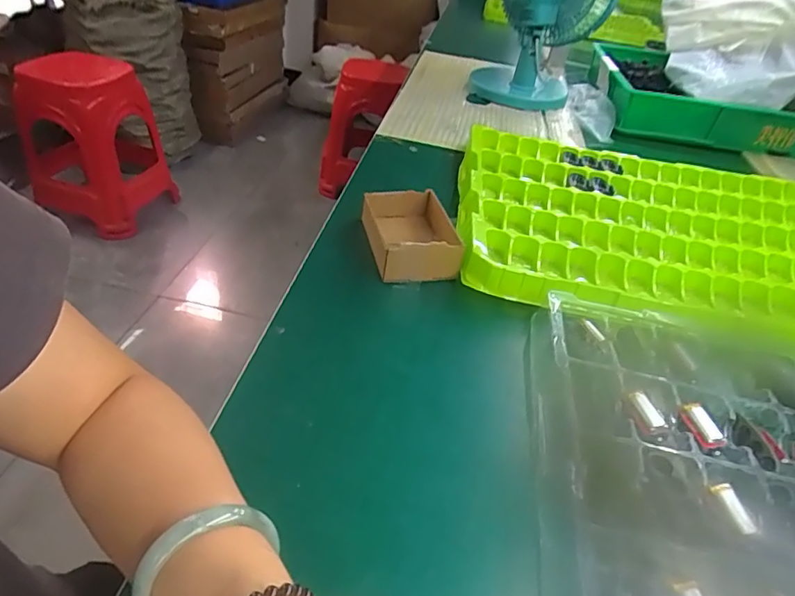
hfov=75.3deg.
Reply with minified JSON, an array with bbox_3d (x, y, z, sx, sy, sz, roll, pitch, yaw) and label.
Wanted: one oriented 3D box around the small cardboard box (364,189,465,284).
[{"bbox_3d":[0.012,-0.070,0.558,0.085,0.051,0.131,-2,40,-15],"label":"small cardboard box"}]

